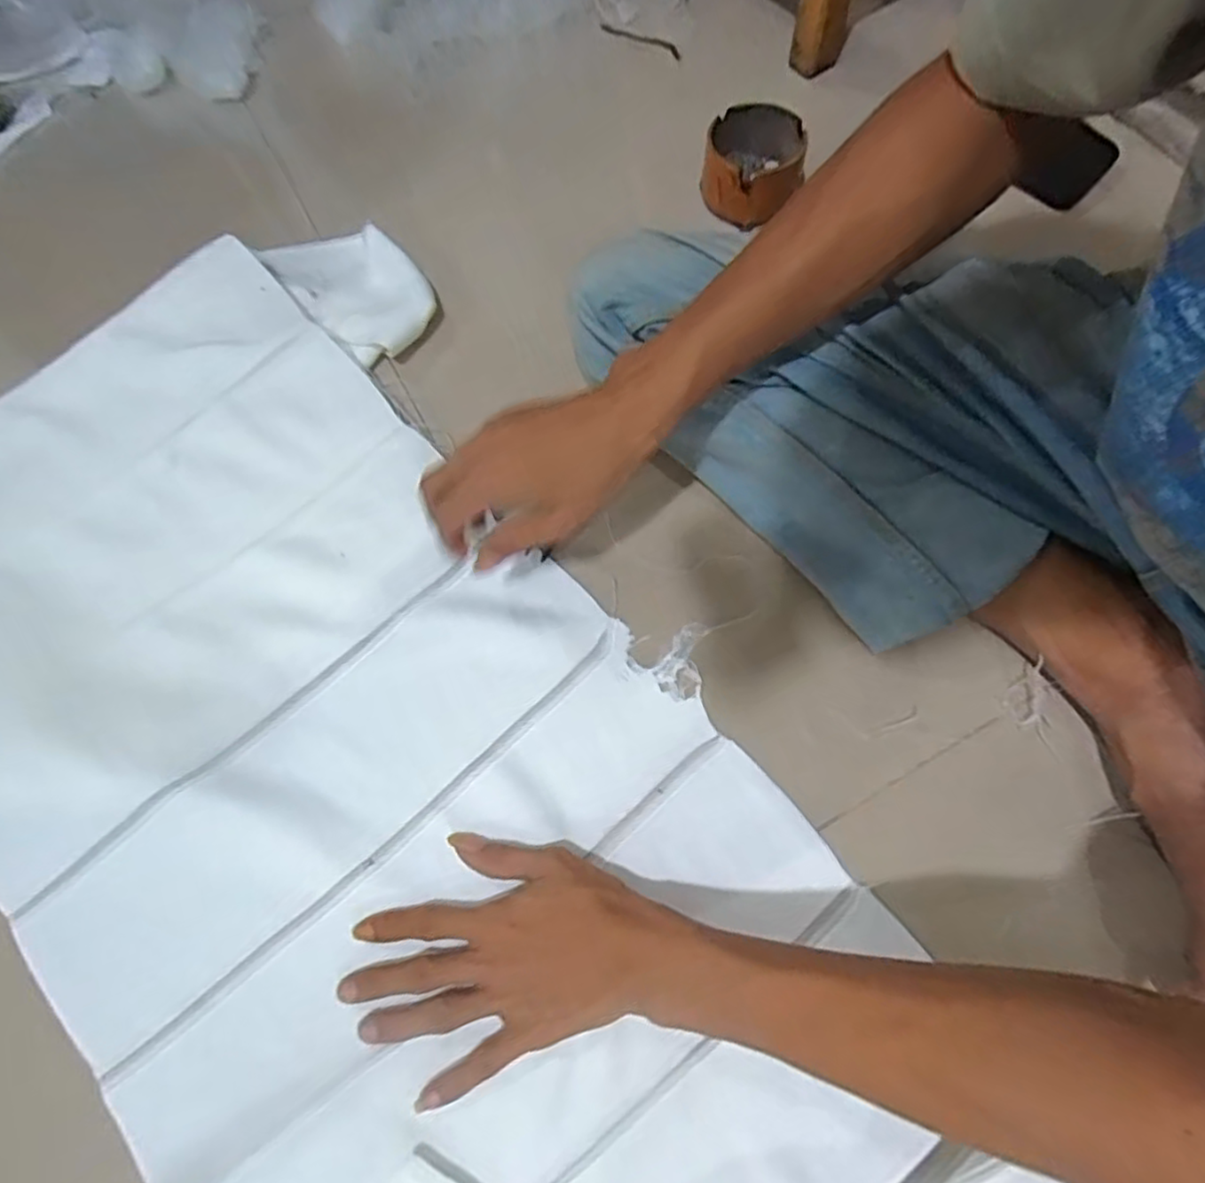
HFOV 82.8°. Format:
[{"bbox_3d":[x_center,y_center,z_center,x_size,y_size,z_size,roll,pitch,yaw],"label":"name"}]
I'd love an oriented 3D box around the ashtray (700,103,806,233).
[{"bbox_3d":[0.122,-0.348,0.559,0.075,0.049,0.081,-1,70,2],"label":"ashtray"}]

